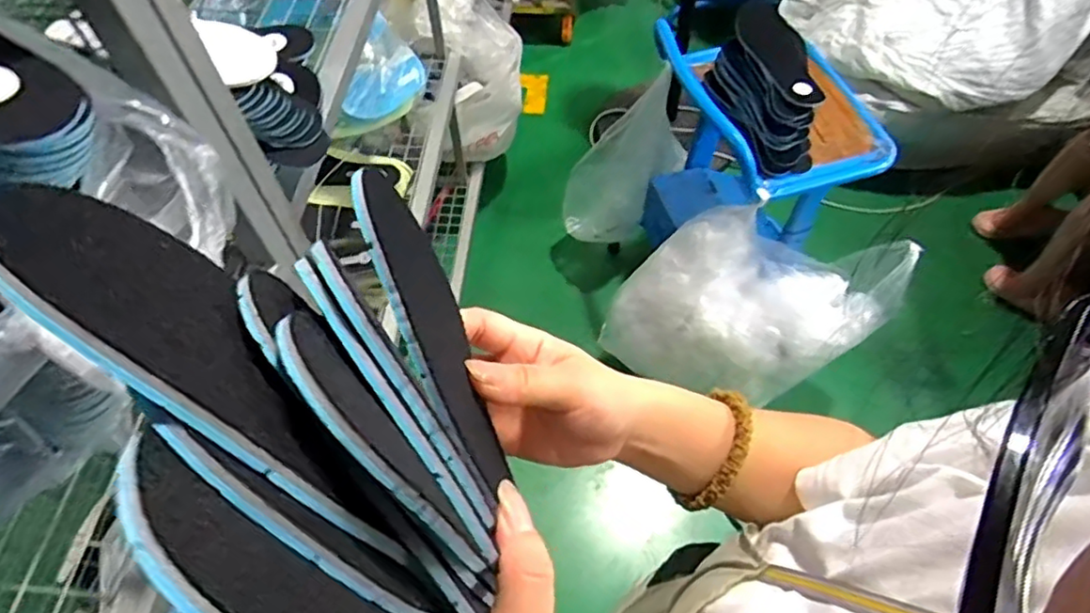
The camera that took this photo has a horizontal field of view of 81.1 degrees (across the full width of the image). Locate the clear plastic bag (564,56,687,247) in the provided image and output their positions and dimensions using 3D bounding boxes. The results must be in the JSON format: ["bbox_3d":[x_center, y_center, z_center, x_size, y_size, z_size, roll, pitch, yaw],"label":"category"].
[{"bbox_3d":[0.183,-0.336,1.455,0.285,0.369,0.154,-39,65,-20],"label":"clear plastic bag"}]

